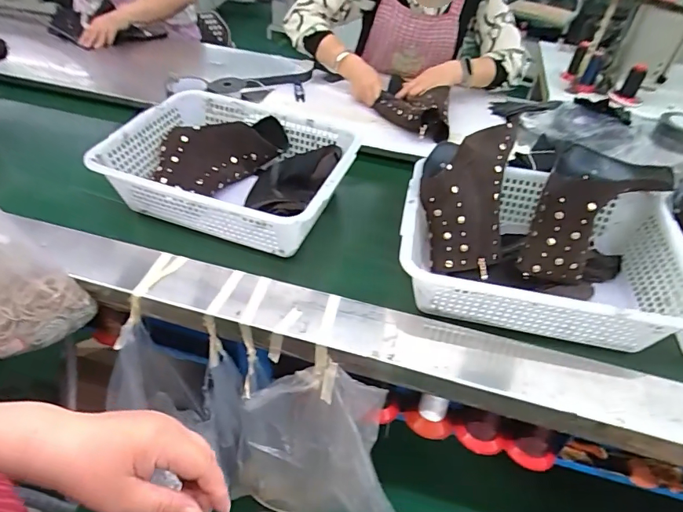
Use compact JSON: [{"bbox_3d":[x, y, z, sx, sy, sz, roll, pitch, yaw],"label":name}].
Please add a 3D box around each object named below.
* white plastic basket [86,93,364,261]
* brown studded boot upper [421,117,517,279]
[{"bbox_3d":[-0.184,-0.148,0.787,0.380,0.117,0.281,16,46,12],"label":"white plastic basket"},{"bbox_3d":[0.204,-0.102,0.743,0.146,0.143,0.234,14,45,10],"label":"brown studded boot upper"}]

